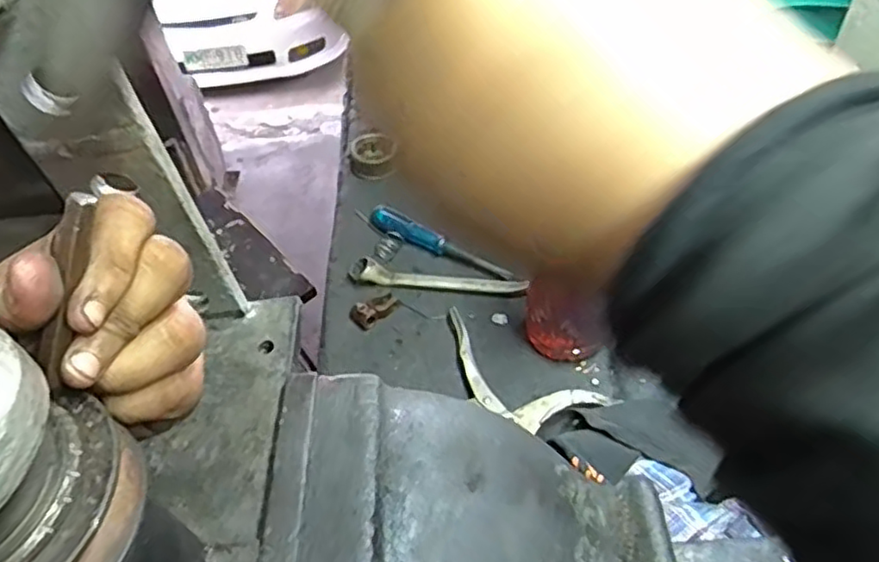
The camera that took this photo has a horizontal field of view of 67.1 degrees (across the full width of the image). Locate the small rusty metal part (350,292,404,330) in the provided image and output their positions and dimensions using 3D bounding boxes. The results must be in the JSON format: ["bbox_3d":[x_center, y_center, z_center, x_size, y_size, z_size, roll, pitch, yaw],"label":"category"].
[{"bbox_3d":[-0.068,0.027,0.700,0.052,0.020,0.026,-37,56,-26],"label":"small rusty metal part"}]

